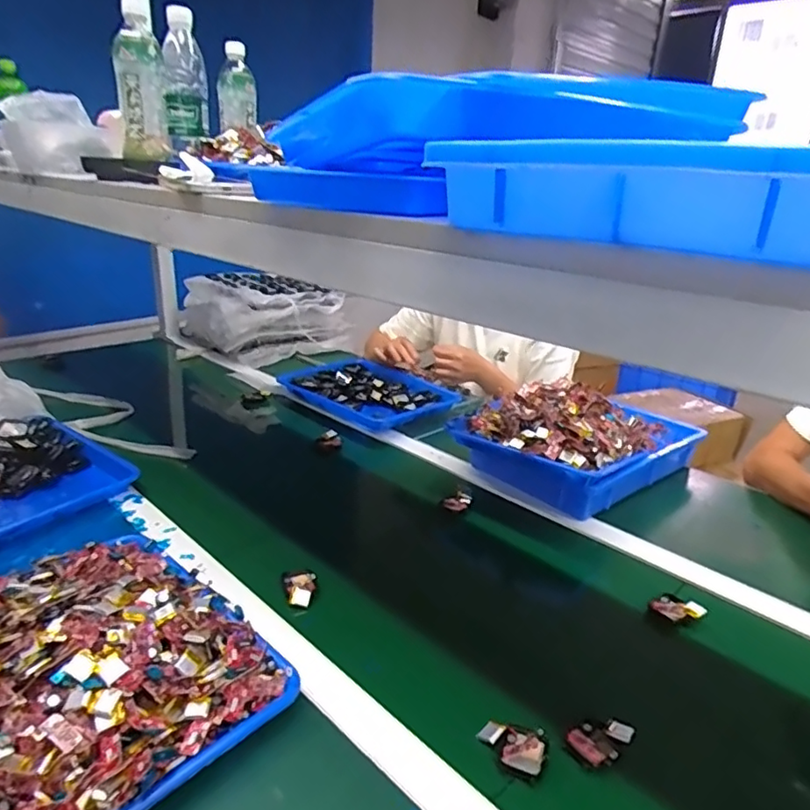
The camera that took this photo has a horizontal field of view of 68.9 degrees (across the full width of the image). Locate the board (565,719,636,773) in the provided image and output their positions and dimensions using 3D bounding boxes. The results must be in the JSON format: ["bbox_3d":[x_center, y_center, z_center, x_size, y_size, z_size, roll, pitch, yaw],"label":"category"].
[{"bbox_3d":[0.168,0.287,0.507,0.057,0.018,0.039,-12,26,-32],"label":"board"}]

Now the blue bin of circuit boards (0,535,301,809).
[{"bbox_3d":[-0.284,0.219,0.519,0.320,0.064,0.243,21,28,37],"label":"blue bin of circuit boards"}]

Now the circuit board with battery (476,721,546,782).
[{"bbox_3d":[0.090,0.287,0.498,0.054,0.021,0.036,14,25,26],"label":"circuit board with battery"}]

